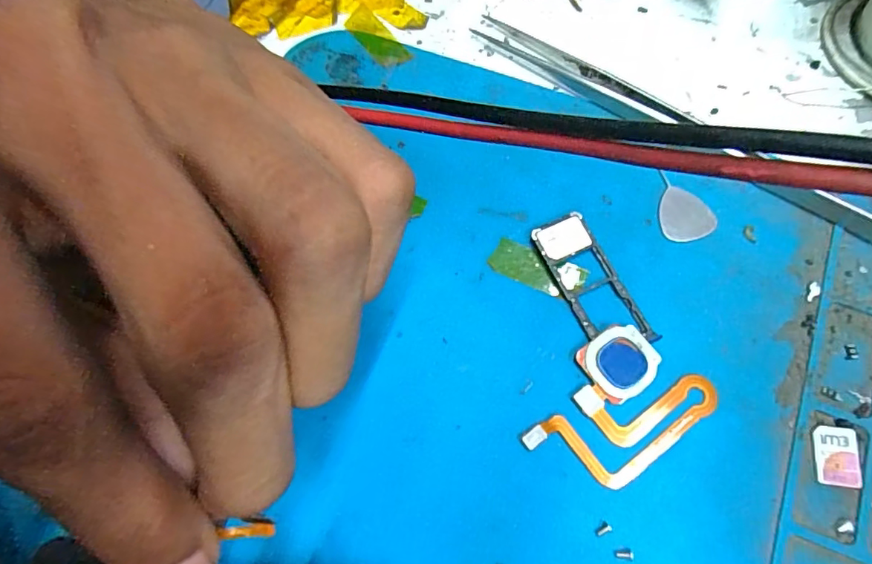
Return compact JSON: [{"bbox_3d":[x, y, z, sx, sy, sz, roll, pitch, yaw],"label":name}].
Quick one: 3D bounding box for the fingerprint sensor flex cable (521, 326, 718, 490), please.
[{"bbox_3d":[0.043,0.030,0.116,0.029,0.004,0.036,36,75,15],"label":"fingerprint sensor flex cable"}]

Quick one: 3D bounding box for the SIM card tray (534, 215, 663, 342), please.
[{"bbox_3d":[0.039,0.000,0.127,0.015,0.004,0.037,-24,70,-6],"label":"SIM card tray"}]

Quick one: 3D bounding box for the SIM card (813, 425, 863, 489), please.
[{"bbox_3d":[0.088,0.038,0.112,0.009,0.004,0.013,5,72,9],"label":"SIM card"}]

